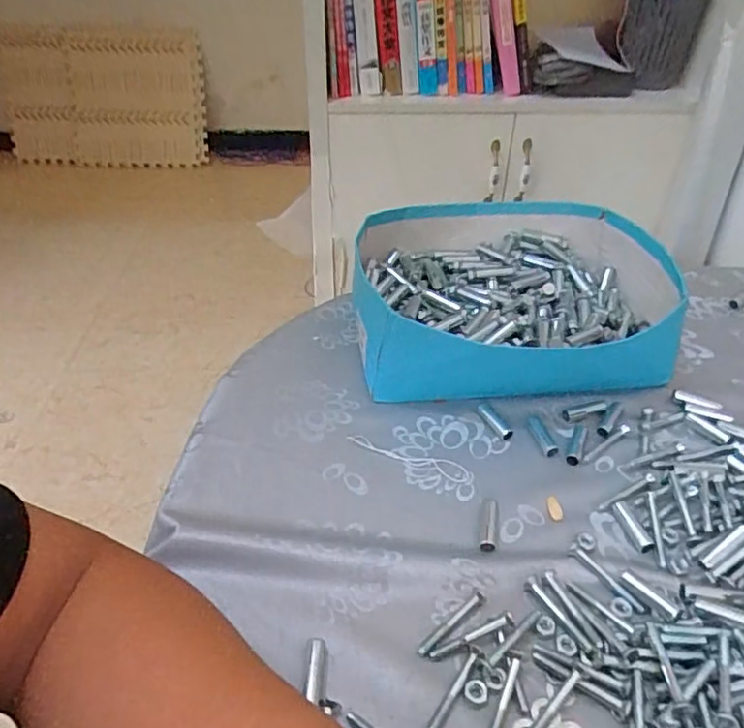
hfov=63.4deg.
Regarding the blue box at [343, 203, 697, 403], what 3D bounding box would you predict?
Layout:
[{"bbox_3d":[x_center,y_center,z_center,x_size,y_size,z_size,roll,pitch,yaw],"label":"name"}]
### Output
[{"bbox_3d":[0.141,-0.066,0.601,0.307,0.089,0.262,1,38,1],"label":"blue box"}]

